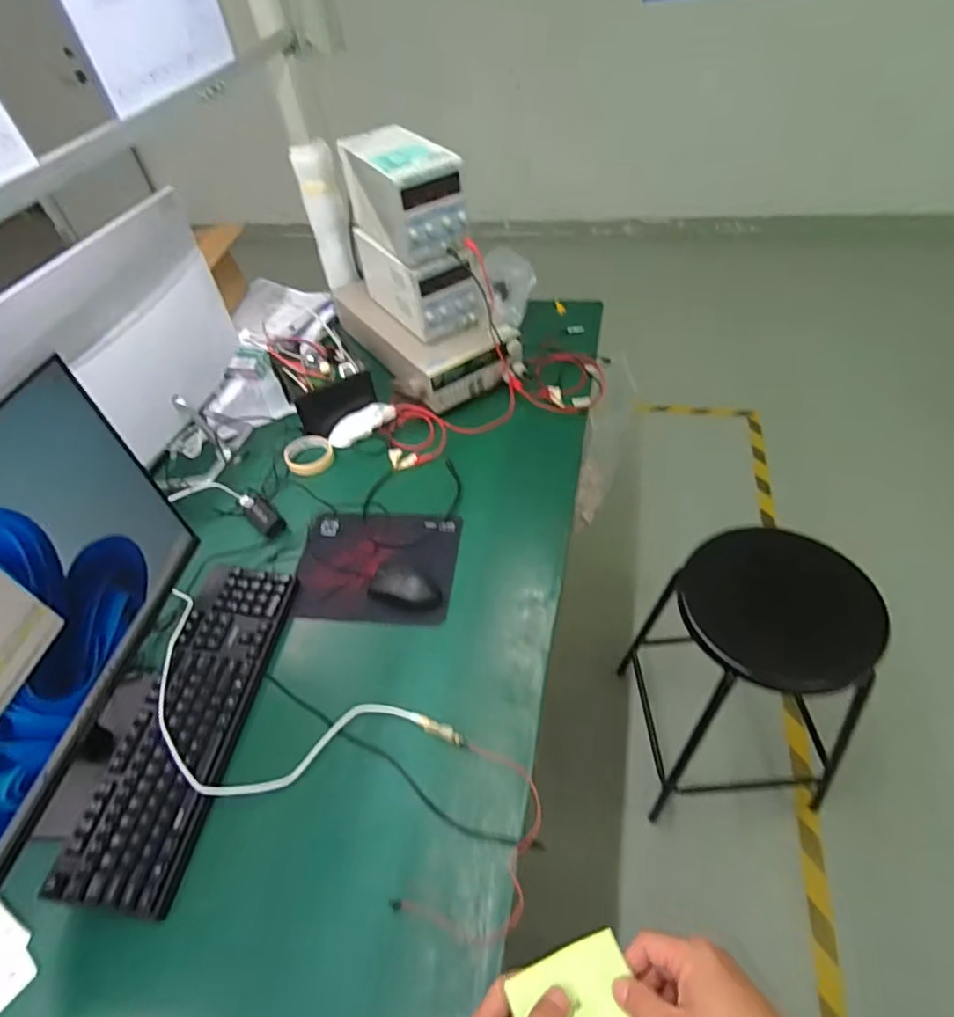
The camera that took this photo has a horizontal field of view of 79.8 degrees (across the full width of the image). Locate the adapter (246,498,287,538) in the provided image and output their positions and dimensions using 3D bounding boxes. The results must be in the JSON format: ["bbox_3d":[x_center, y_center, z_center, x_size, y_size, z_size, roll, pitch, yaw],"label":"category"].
[{"bbox_3d":[-0.374,0.011,1.004,0.040,0.029,0.080,-37,55,-24],"label":"adapter"}]

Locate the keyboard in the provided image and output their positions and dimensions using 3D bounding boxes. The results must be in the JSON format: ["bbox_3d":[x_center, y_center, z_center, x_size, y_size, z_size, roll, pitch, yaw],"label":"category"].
[{"bbox_3d":[-0.375,0.266,0.760,0.136,0.040,0.437,3,49,10],"label":"keyboard"}]

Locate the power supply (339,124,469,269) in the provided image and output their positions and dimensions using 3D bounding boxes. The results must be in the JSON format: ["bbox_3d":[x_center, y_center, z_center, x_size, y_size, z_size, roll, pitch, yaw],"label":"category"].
[{"bbox_3d":[-0.140,-0.591,1.073,0.134,0.153,0.276,-25,50,-15],"label":"power supply"}]

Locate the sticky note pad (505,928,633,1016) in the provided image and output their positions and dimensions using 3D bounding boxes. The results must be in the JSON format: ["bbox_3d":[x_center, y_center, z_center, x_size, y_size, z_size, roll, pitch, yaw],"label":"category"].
[{"bbox_3d":[0.074,0.353,0.402,0.082,0.009,0.071,-29,52,-2],"label":"sticky note pad"}]

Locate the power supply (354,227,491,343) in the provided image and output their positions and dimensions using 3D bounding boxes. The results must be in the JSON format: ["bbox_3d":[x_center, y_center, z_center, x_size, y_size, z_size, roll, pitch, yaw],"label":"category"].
[{"bbox_3d":[-0.127,-0.489,1.202,0.141,0.168,0.306,-29,51,-18],"label":"power supply"}]

